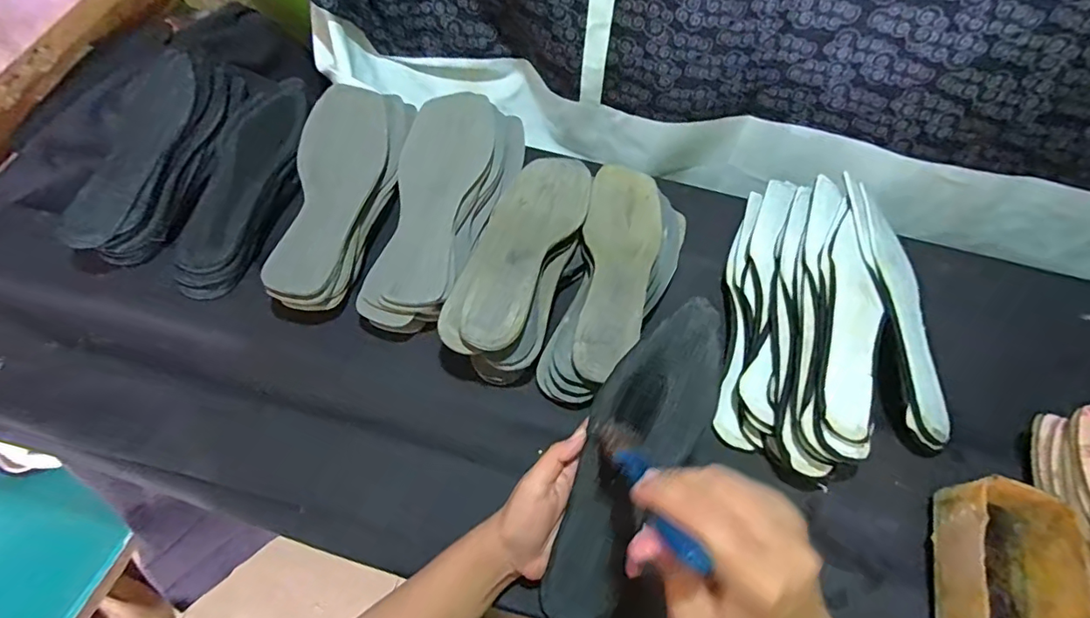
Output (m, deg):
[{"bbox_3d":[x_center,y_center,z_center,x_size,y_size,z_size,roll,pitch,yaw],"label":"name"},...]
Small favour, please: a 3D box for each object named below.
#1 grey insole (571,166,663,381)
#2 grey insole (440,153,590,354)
[{"bbox_3d":[0.070,-0.043,0.505,0.074,0.013,0.241,12,61,3],"label":"grey insole"},{"bbox_3d":[-0.024,-0.065,0.496,0.082,0.018,0.234,19,55,13],"label":"grey insole"}]

